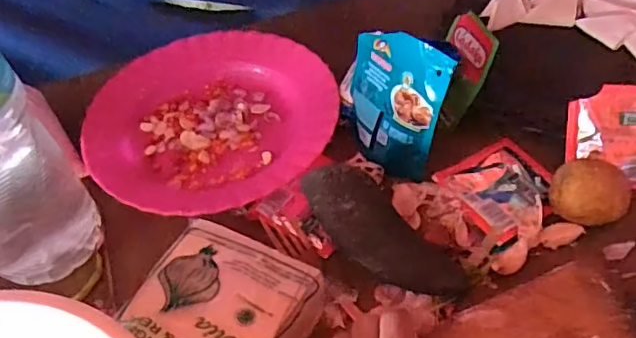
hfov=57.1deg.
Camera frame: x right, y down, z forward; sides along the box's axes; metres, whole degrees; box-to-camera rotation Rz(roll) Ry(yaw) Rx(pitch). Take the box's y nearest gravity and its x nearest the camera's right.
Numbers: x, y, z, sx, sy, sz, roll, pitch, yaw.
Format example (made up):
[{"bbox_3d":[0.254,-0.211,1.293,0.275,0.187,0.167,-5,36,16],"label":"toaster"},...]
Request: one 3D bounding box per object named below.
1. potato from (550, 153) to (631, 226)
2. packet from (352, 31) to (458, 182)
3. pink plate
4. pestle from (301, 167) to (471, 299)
[{"bbox_3d":[0.194,0.017,0.417,0.050,0.040,0.047,-4,48,2],"label":"potato"},{"bbox_3d":[0.062,-0.054,0.454,0.028,0.108,0.093,-14,41,-34],"label":"packet"},{"bbox_3d":[-0.097,-0.049,0.522,0.224,0.024,0.212,-3,48,3],"label":"pink plate"},{"bbox_3d":[0.041,0.045,0.410,0.136,0.041,0.046,40,62,18],"label":"pestle"}]

